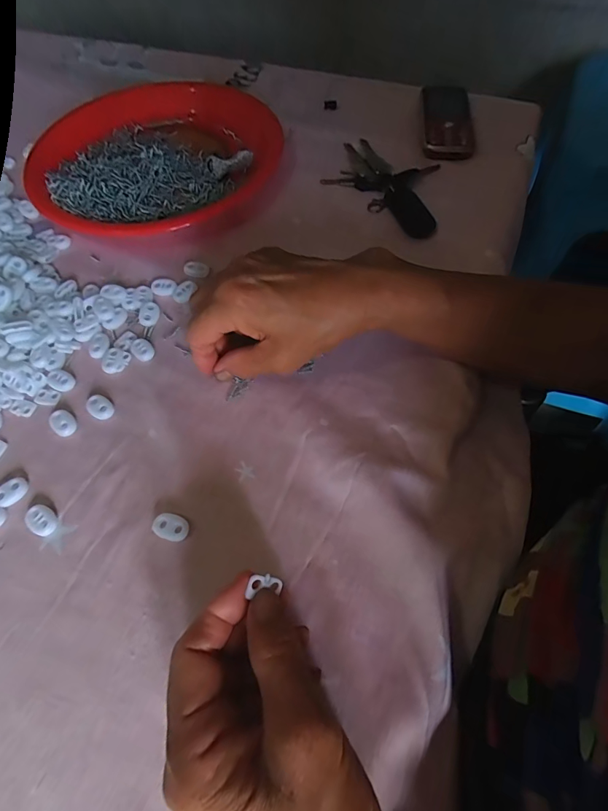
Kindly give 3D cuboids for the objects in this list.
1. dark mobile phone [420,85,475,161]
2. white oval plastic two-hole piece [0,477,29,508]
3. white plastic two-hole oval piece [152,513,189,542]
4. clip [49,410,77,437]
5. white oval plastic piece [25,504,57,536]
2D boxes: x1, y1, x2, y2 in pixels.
[{"bbox_3d":[0.155,-0.310,0.457,0.054,0.019,0.111,3,61,4],"label":"dark mobile phone"},{"bbox_3d":[-0.194,0.058,0.278,0.021,0.005,0.016,-35,65,-16],"label":"white oval plastic two-hole piece"},{"bbox_3d":[-0.083,0.076,0.263,0.022,0.004,0.015,14,62,9],"label":"white plastic two-hole oval piece"},{"bbox_3d":[-0.173,0.013,0.302,0.015,0.006,0.021,-41,67,-19],"label":"clip"},{"bbox_3d":[-0.167,0.074,0.268,0.021,0.007,0.014,36,68,20],"label":"white oval plastic piece"}]

